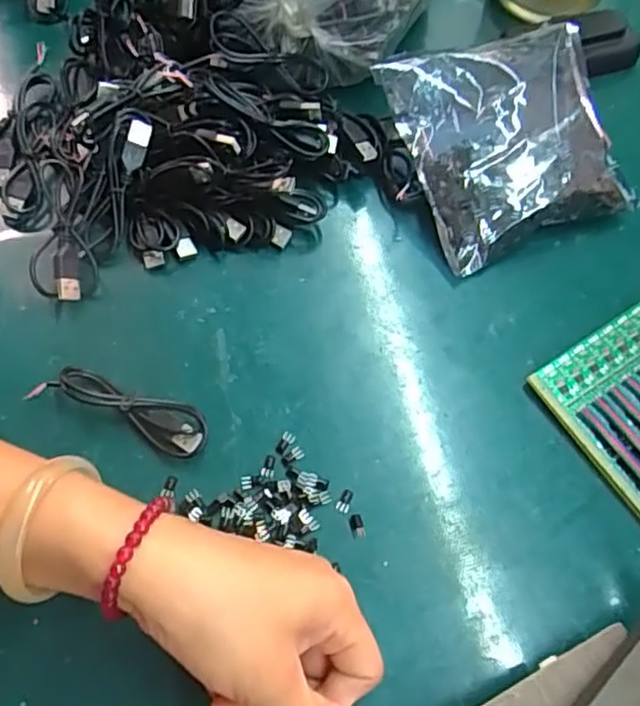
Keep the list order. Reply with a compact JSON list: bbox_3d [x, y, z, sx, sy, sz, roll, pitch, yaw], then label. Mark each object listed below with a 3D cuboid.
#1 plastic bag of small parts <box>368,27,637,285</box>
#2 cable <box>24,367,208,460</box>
[{"bbox_3d":[0.124,-0.137,0.421,0.133,0.040,0.132,-22,83,-3],"label":"plastic bag of small parts"},{"bbox_3d":[-0.107,0.029,0.356,0.096,0.012,0.030,21,64,7],"label":"cable"}]

